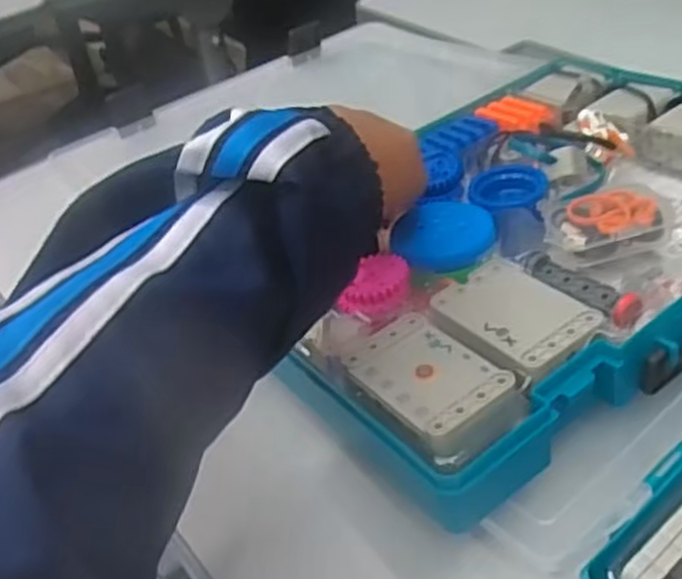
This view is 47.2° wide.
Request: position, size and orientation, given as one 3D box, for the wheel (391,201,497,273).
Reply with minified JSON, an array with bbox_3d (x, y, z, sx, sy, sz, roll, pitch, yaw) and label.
[{"bbox_3d":[0.059,-0.031,0.452,0.056,0.008,0.067,9,43,20],"label":"wheel"}]

